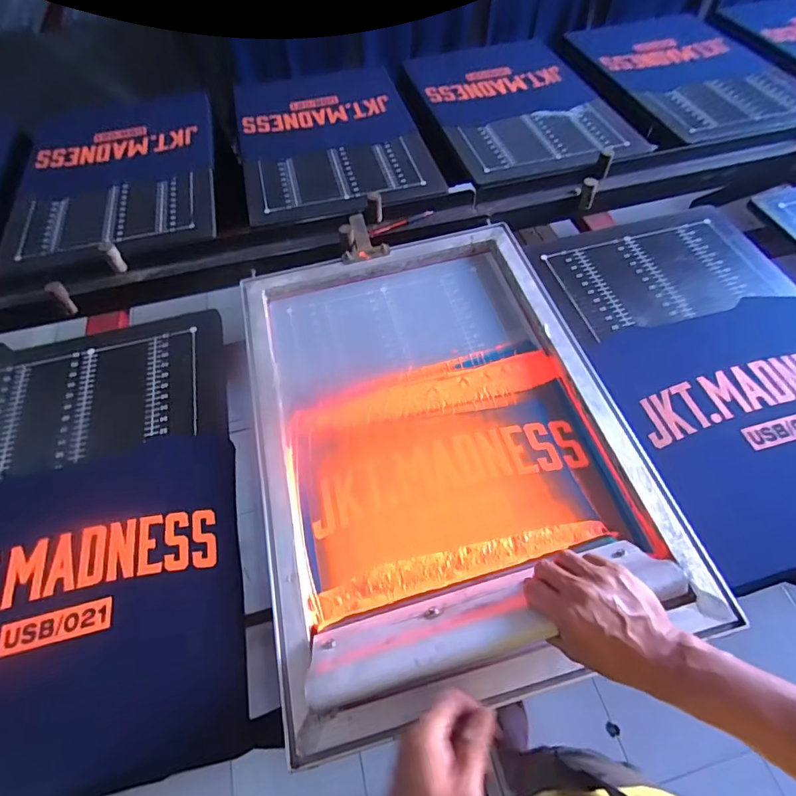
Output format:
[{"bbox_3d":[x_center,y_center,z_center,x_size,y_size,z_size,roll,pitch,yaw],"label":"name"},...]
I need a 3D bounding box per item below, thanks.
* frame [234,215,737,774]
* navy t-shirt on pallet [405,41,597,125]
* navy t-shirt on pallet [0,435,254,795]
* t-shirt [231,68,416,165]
[{"bbox_3d":[0.047,0.024,0.620,0.457,0.049,0.631,-14,59,-6],"label":"frame"},{"bbox_3d":[0.252,-0.800,1.170,0.391,0.021,0.339,-12,59,-6],"label":"navy t-shirt on pallet"},{"bbox_3d":[-0.383,0.245,0.541,0.397,0.032,0.374,-14,59,-7],"label":"navy t-shirt on pallet"},{"bbox_3d":[-0.192,-0.716,1.153,0.403,0.036,0.416,-12,58,-6],"label":"t-shirt"}]

